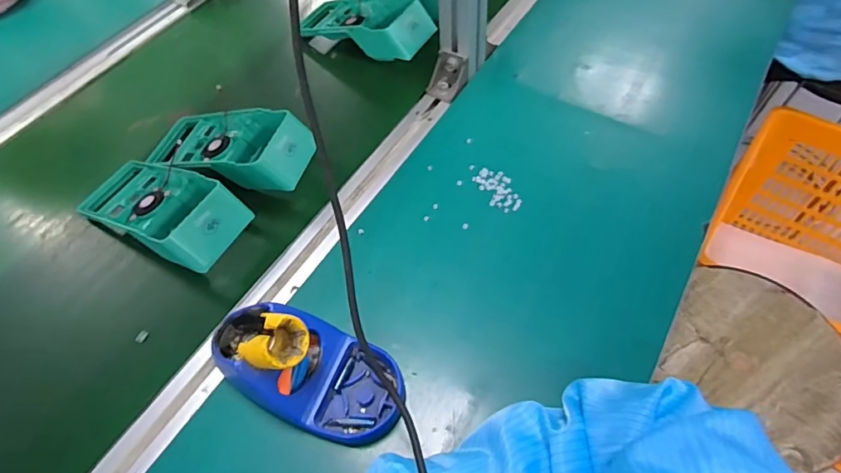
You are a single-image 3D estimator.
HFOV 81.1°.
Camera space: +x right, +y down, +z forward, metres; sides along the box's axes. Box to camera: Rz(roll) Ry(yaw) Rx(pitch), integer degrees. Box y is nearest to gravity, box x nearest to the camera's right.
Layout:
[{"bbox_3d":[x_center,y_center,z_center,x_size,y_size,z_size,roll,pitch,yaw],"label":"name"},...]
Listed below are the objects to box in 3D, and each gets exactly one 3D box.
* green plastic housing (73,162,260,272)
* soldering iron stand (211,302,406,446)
[{"bbox_3d":[-0.259,-0.032,0.494,0.184,0.052,0.095,26,62,19],"label":"green plastic housing"},{"bbox_3d":[-0.091,0.095,0.373,0.154,0.085,0.078,17,60,15],"label":"soldering iron stand"}]

